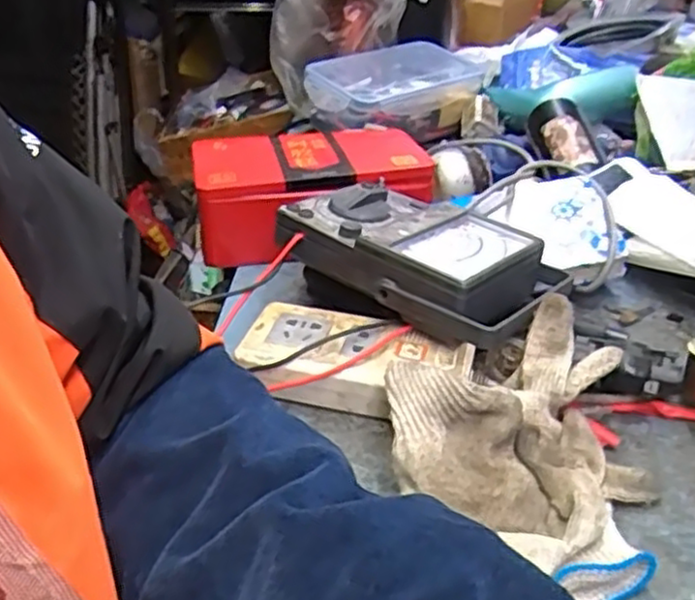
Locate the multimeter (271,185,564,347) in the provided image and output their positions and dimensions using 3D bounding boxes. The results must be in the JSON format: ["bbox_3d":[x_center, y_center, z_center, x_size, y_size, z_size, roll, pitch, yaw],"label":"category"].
[{"bbox_3d":[0.054,-0.034,0.520,0.189,0.048,0.123,25,38,32],"label":"multimeter"}]

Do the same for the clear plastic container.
[{"bbox_3d":[0.061,-0.266,0.886,0.202,0.053,0.133,-23,39,-34],"label":"clear plastic container"}]

